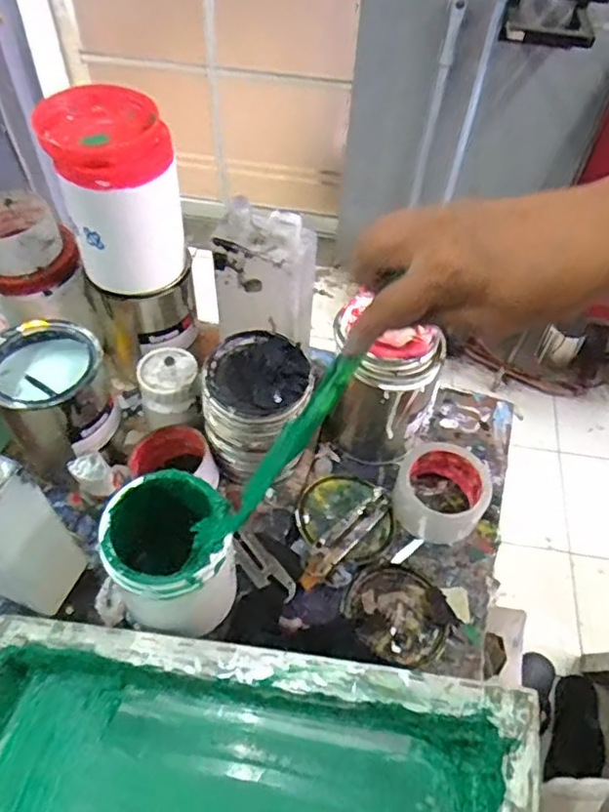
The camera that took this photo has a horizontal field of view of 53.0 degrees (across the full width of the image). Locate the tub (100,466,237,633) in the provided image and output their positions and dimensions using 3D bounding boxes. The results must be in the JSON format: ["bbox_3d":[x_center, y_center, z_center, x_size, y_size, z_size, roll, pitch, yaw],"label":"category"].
[{"bbox_3d":[-0.108,0.133,0.521,0.096,0.142,0.093,1,53,-2],"label":"tub"}]

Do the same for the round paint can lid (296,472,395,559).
[{"bbox_3d":[0.045,0.113,0.642,0.097,0.015,0.094,1,53,-2],"label":"round paint can lid"}]

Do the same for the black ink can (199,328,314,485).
[{"bbox_3d":[-0.046,0.001,0.619,0.100,0.155,0.100,1,53,-2],"label":"black ink can"}]

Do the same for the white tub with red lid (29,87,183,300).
[{"bbox_3d":[-0.172,-0.196,0.572,0.102,0.148,0.111,1,53,-2],"label":"white tub with red lid"}]

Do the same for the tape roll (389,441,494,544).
[{"bbox_3d":[0.145,0.090,0.650,0.096,0.048,0.094,1,53,-2],"label":"tape roll"}]

